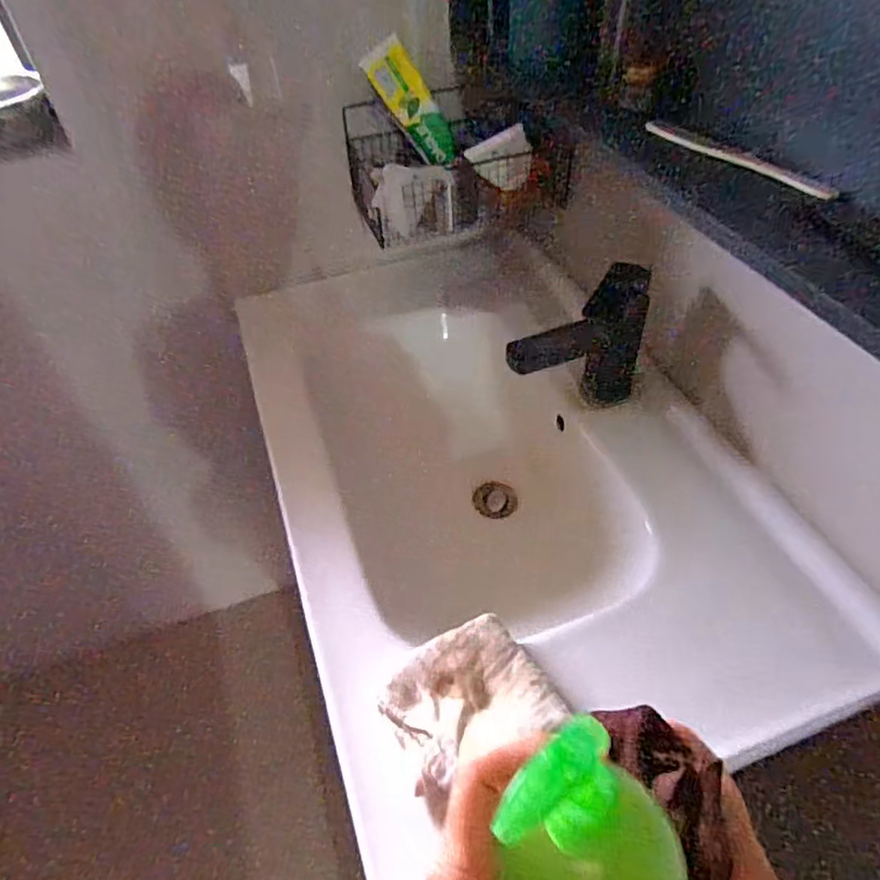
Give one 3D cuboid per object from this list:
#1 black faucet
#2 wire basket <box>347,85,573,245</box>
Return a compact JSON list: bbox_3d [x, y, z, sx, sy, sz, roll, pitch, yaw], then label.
[{"bbox_3d":[0.155,-0.097,0.665,0.158,0.143,0.065,-19,49,-14],"label":"black faucet"},{"bbox_3d":[0.021,-0.376,0.824,0.271,0.129,0.172,-14,48,-10],"label":"wire basket"}]

